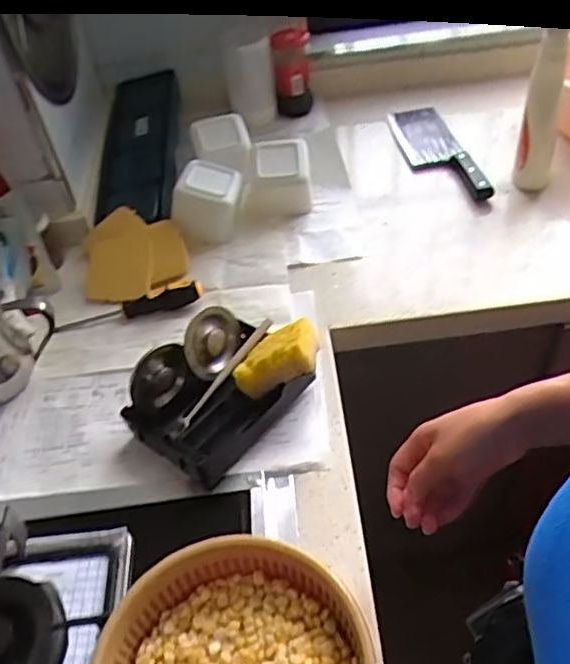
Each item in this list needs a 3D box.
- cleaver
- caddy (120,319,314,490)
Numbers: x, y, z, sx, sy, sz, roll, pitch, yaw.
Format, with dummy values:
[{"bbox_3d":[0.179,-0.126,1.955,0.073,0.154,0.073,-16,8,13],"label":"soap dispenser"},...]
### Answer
[{"bbox_3d":[0.248,-0.297,1.076,0.090,0.020,0.312,-15,41,5],"label":"cleaver"},{"bbox_3d":[-0.075,0.067,0.715,0.144,0.063,0.180,33,59,29],"label":"caddy"}]

